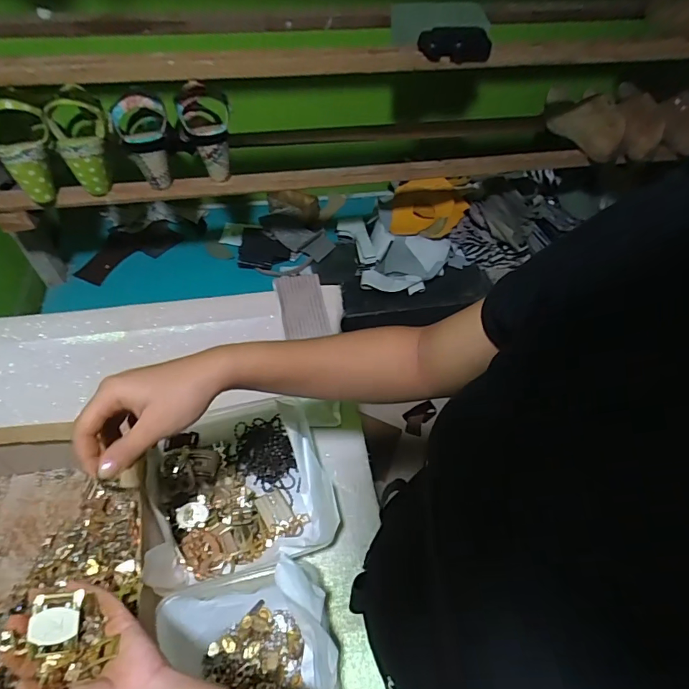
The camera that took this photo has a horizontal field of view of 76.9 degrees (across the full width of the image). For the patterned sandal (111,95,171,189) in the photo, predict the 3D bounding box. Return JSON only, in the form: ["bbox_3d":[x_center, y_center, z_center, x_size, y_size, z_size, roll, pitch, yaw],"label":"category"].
[{"bbox_3d":[-0.316,-0.323,0.692,0.081,0.127,0.076,-16,55,-16],"label":"patterned sandal"}]

